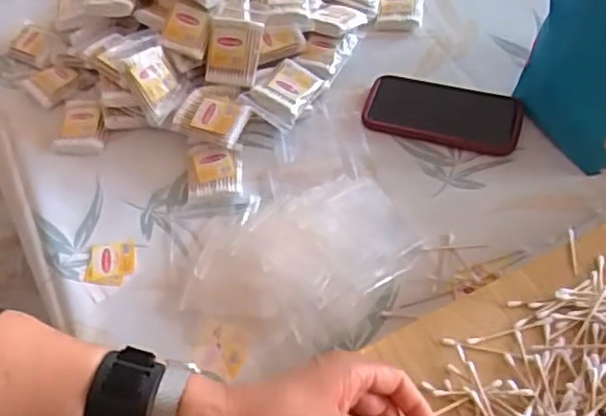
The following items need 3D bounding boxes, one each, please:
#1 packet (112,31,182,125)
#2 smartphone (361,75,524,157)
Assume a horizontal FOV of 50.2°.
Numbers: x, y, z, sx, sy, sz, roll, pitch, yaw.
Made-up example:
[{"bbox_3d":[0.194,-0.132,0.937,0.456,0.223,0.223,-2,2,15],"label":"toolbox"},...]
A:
[{"bbox_3d":[-0.166,-0.145,0.719,0.057,0.021,0.099,-30,93,-26],"label":"packet"},{"bbox_3d":[0.158,-0.107,0.732,0.170,0.018,0.087,13,57,13],"label":"smartphone"}]

